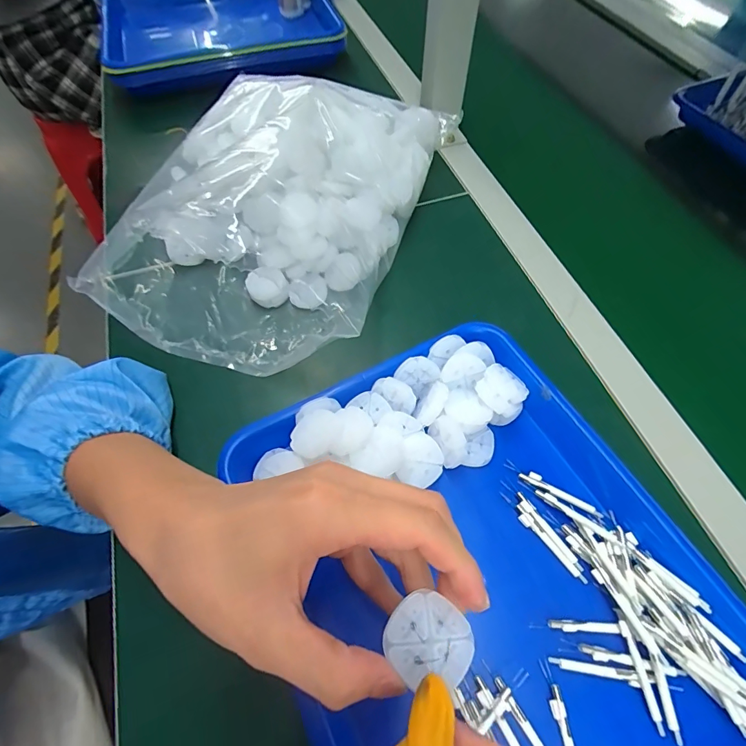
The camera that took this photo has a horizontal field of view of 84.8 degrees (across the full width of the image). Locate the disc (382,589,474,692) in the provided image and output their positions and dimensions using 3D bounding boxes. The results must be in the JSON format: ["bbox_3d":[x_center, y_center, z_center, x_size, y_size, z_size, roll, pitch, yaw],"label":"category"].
[{"bbox_3d":[0.024,0.113,0.172,0.034,0.005,0.033,0,61,1],"label":"disc"}]

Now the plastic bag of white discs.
[{"bbox_3d":[-0.098,-0.181,0.400,0.258,0.107,0.350,19,63,11],"label":"plastic bag of white discs"}]

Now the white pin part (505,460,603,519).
[{"bbox_3d":[0.127,0.082,0.288,0.069,0.004,0.010,29,65,16],"label":"white pin part"}]

